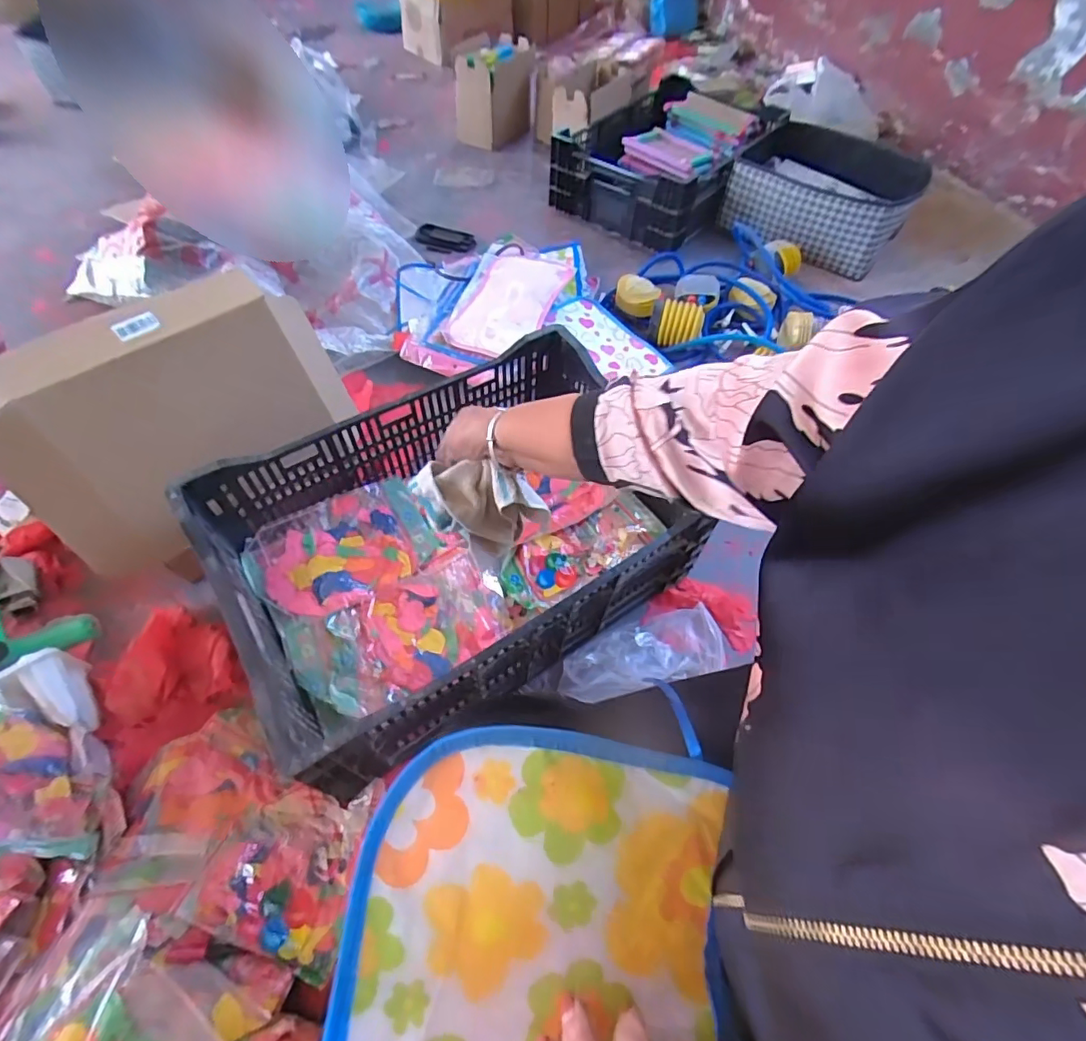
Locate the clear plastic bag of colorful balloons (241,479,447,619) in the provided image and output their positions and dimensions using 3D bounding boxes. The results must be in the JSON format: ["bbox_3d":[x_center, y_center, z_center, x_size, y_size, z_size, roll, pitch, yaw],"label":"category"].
[{"bbox_3d":[-0.289,0.042,0.778,0.249,0.029,0.177,-29,62,-20],"label":"clear plastic bag of colorful balloons"}]

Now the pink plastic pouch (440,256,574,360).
[{"bbox_3d":[-0.075,-0.480,1.134,0.185,0.035,0.322,19,64,13],"label":"pink plastic pouch"}]

